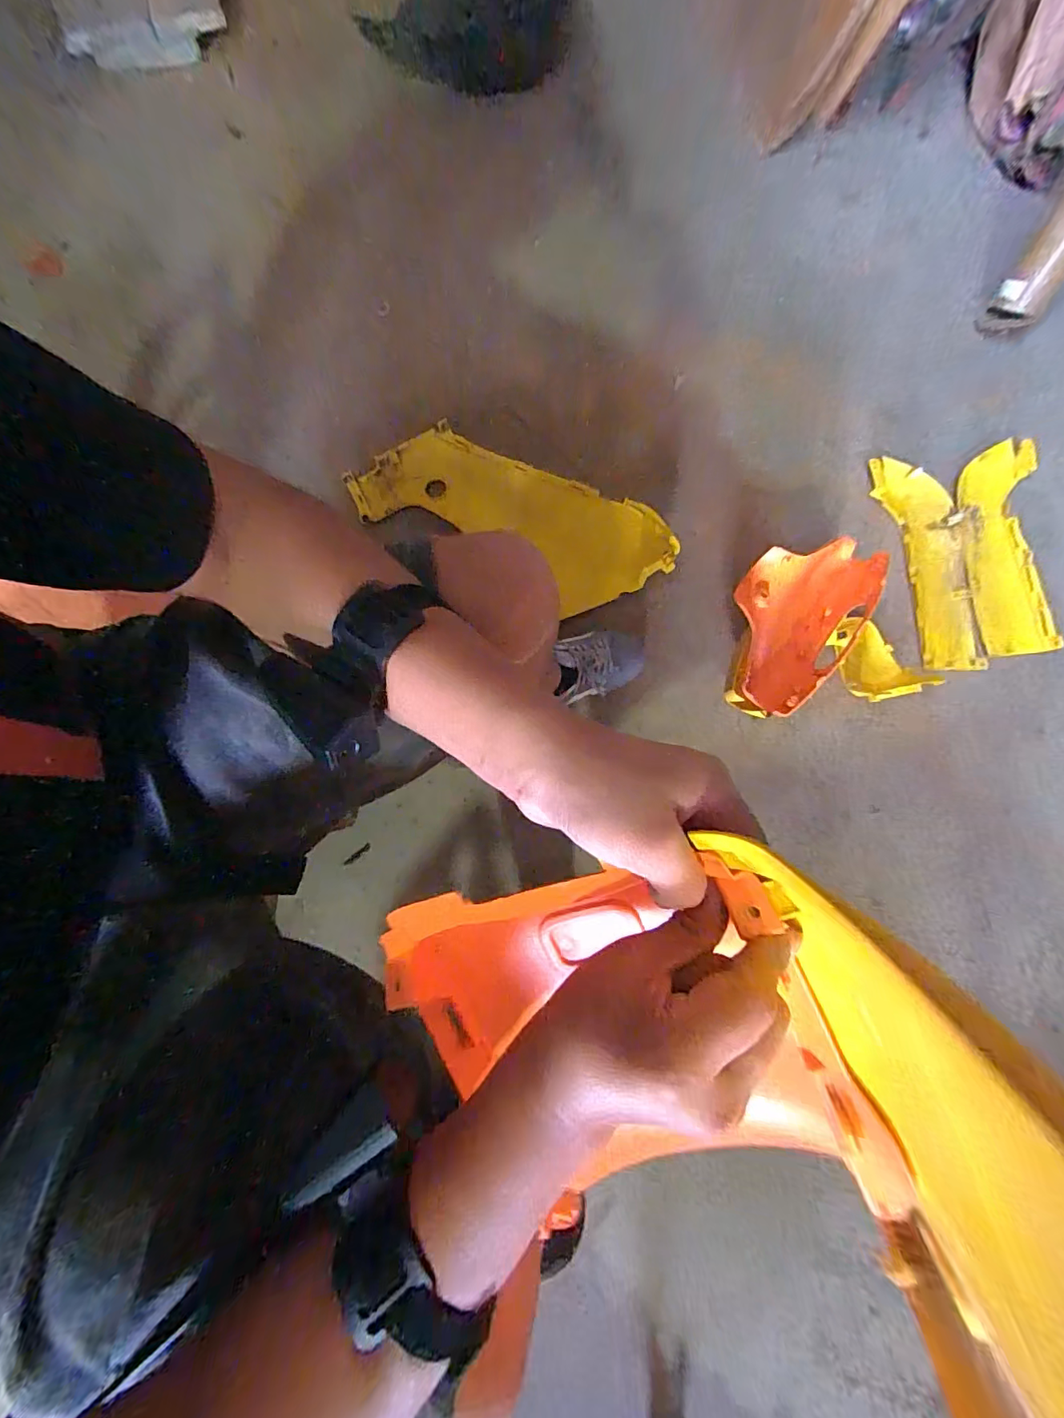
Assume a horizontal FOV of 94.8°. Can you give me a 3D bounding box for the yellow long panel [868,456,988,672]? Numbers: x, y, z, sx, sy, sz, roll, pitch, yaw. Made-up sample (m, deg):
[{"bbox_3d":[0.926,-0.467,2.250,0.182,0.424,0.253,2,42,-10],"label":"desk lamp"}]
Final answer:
[{"bbox_3d":[0.698,-0.260,0.856,0.131,0.035,0.398,-10,79,-1],"label":"yellow long panel"}]

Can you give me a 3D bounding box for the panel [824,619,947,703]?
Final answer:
[{"bbox_3d":[0.555,-0.082,0.791,0.117,0.073,0.147,-24,80,-4],"label":"panel"}]

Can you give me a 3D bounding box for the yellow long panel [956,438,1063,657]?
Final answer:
[{"bbox_3d":[0.828,-0.289,0.855,0.122,0.033,0.390,2,79,2],"label":"yellow long panel"}]

